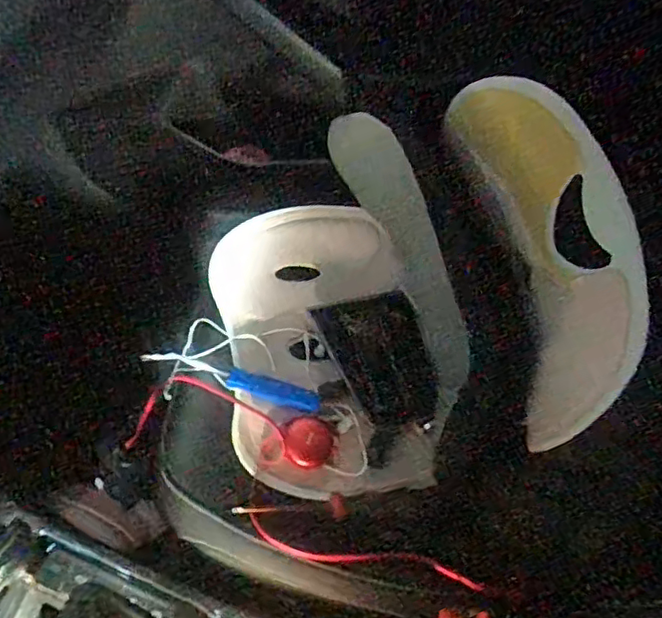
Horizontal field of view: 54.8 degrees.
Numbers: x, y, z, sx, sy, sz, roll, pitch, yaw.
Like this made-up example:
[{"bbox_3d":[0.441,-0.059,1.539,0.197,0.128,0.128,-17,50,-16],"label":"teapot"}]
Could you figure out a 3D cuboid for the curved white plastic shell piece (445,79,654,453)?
[{"bbox_3d":[0.190,-0.066,0.554,0.089,0.112,0.324,-10,70,-3],"label":"curved white plastic shell piece"}]

